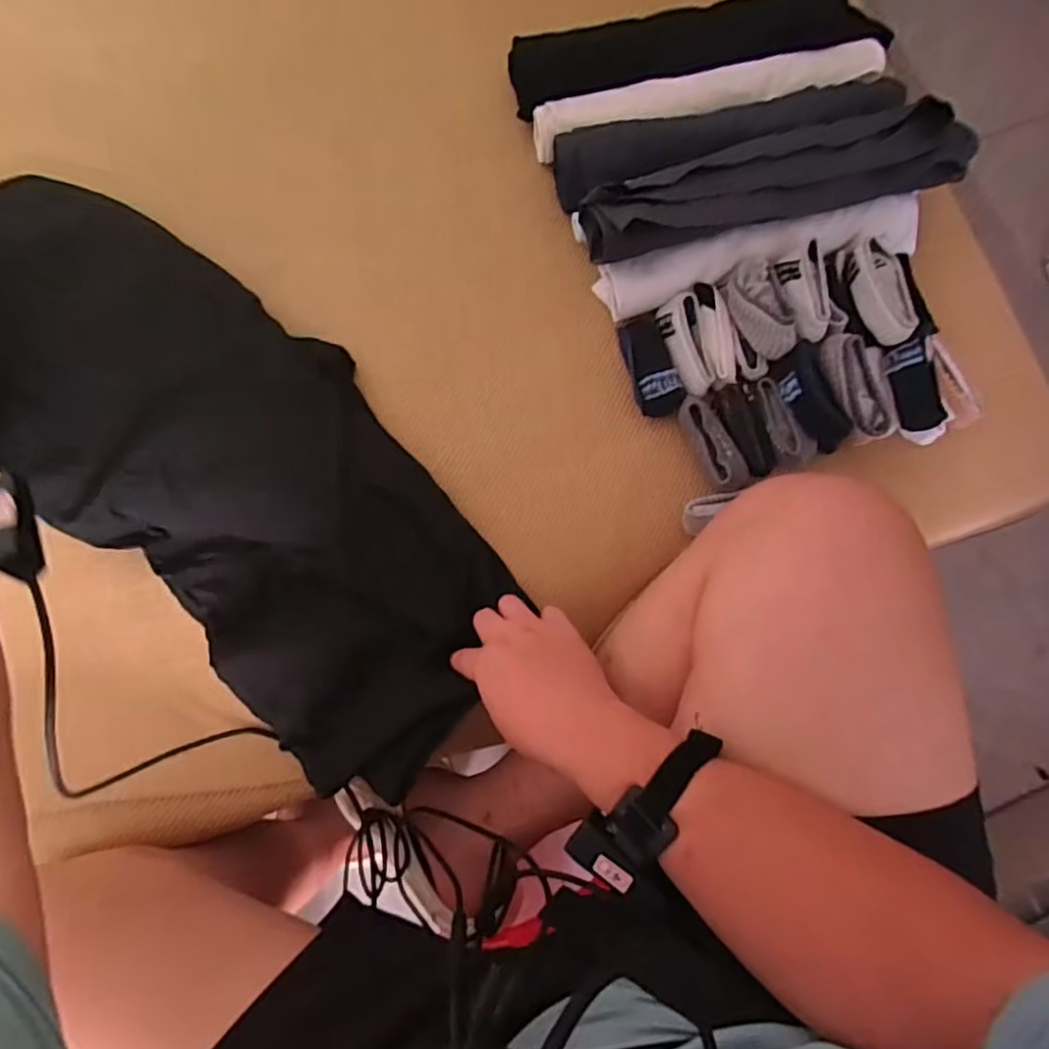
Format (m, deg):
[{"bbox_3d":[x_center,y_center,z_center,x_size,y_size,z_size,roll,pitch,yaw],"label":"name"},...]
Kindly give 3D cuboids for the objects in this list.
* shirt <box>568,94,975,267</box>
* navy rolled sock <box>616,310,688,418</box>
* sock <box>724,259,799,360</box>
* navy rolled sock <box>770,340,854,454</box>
[{"bbox_3d":[0.222,-0.301,0.545,0.341,0.058,0.077,-12,80,-3],"label":"shirt"},{"bbox_3d":[0.116,-0.148,0.570,0.041,0.024,0.097,-16,81,-4],"label":"navy rolled sock"},{"bbox_3d":[0.206,-0.187,0.544,0.036,0.044,0.090,-19,81,-4],"label":"sock"},{"bbox_3d":[0.247,-0.108,0.537,0.032,0.041,0.091,-26,82,-6],"label":"navy rolled sock"}]

